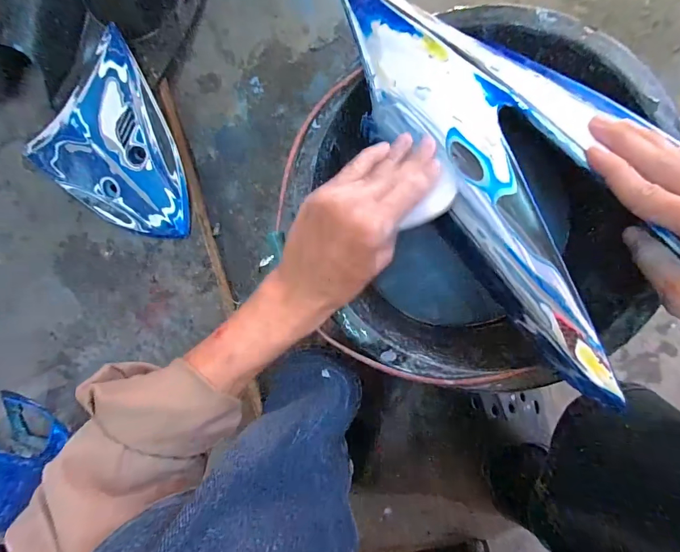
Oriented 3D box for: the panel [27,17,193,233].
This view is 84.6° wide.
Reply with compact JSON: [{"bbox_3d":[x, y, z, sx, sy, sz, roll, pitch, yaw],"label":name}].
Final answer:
[{"bbox_3d":[-0.352,-0.194,0.607,0.256,0.074,0.322,-44,85,7],"label":"panel"}]

